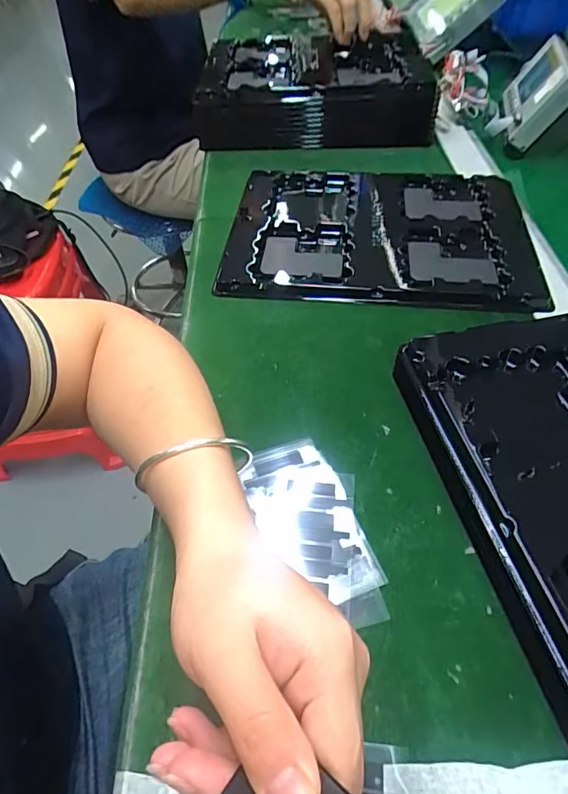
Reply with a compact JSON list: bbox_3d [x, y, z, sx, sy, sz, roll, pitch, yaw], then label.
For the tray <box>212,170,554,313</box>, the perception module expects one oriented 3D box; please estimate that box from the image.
[{"bbox_3d":[0.091,-0.177,0.493,0.290,0.025,0.233,5,50,6],"label":"tray"}]

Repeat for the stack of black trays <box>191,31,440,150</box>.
[{"bbox_3d":[0.050,-0.454,0.688,0.312,0.078,0.261,4,50,6],"label":"stack of black trays"}]

